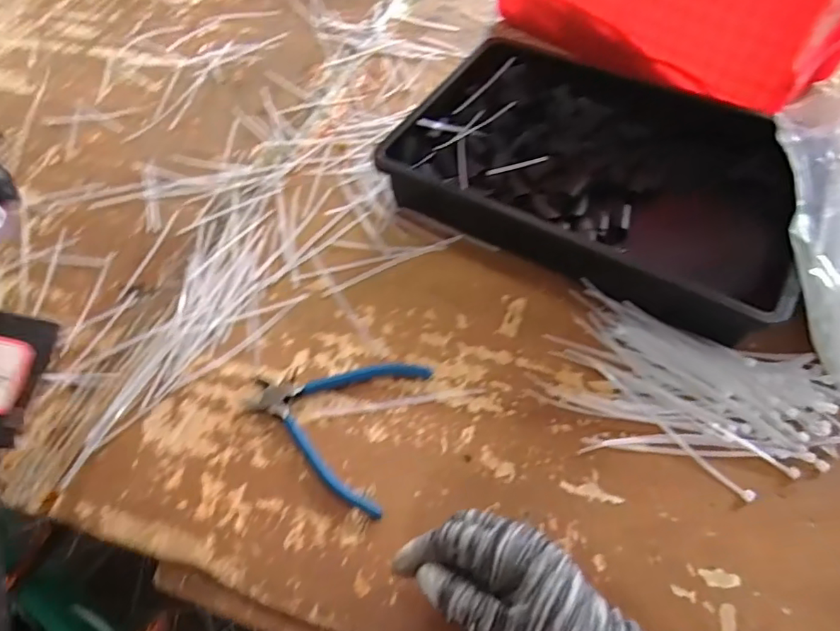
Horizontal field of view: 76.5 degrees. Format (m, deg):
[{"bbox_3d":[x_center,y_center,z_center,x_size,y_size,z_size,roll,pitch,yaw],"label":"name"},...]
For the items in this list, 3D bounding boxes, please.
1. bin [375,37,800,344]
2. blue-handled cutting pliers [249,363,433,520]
[{"bbox_3d":[0.173,-0.140,0.523,0.373,0.063,0.245,29,62,19],"label":"bin"},{"bbox_3d":[-0.070,0.076,0.425,0.129,0.008,0.123,17,58,12],"label":"blue-handled cutting pliers"}]

